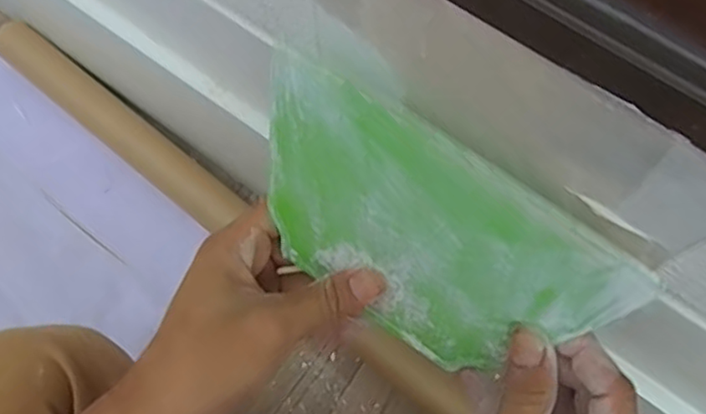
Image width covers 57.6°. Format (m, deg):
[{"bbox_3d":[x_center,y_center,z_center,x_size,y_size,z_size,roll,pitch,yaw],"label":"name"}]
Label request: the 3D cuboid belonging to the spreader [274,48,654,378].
[{"bbox_3d":[0.027,0.017,0.288,0.161,0.121,0.006,34,50,9],"label":"spreader"}]

